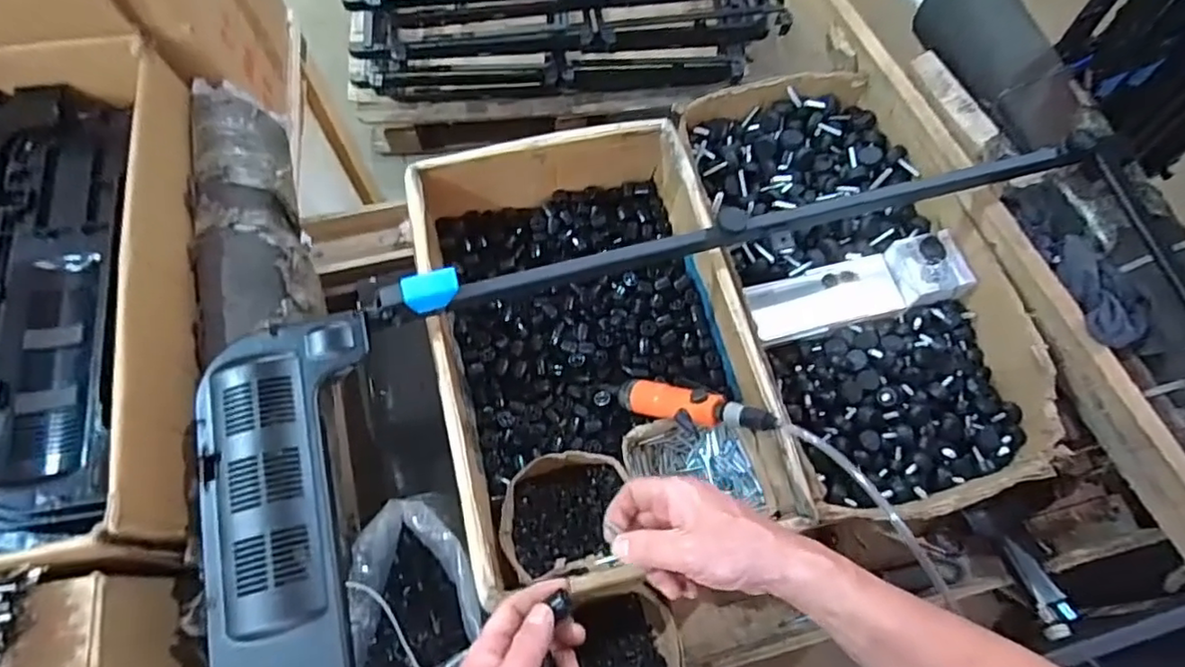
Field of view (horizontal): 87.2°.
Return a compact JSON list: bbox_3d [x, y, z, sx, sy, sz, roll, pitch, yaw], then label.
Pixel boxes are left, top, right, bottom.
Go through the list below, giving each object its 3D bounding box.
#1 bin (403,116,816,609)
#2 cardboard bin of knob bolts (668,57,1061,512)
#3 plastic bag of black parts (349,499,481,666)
[{"bbox_3d":[-0.003,0.016,0.762,0.356,0.159,0.526,-15,70,-7],"label":"bin"},{"bbox_3d":[0.338,-0.068,0.853,0.325,0.169,0.602,-10,70,-5],"label":"cardboard bin of knob bolts"},{"bbox_3d":[-0.176,0.265,0.637,0.113,0.074,0.179,-15,70,-7],"label":"plastic bag of black parts"}]

